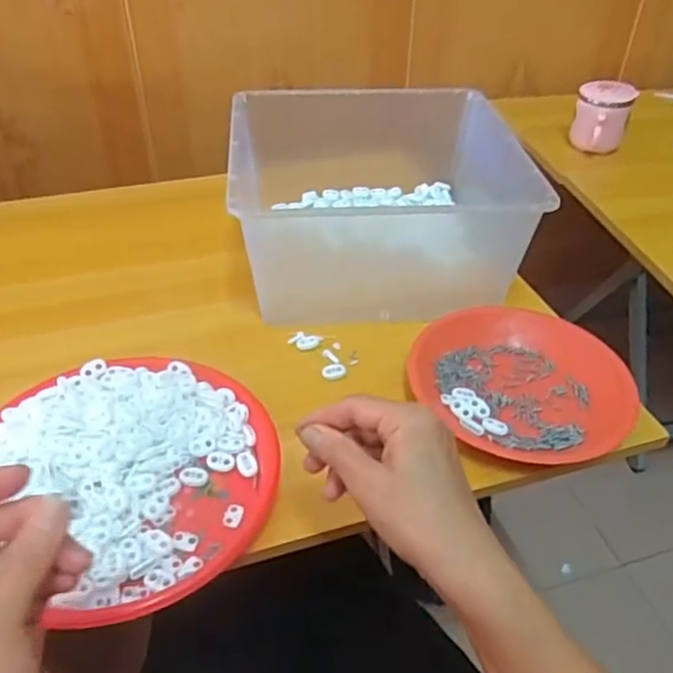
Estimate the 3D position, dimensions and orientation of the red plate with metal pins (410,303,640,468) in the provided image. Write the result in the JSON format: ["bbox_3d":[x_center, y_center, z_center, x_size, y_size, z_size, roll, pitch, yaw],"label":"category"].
[{"bbox_3d":[0.166,0.045,0.588,0.198,0.040,0.152,7,40,9],"label":"red plate with metal pins"}]

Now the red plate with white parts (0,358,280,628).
[{"bbox_3d":[-0.158,0.098,0.508,0.204,0.046,0.213,0,40,0],"label":"red plate with white parts"}]

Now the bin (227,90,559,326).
[{"bbox_3d":[0.039,-0.144,0.724,0.284,0.168,0.261,-4,40,-4],"label":"bin"}]

